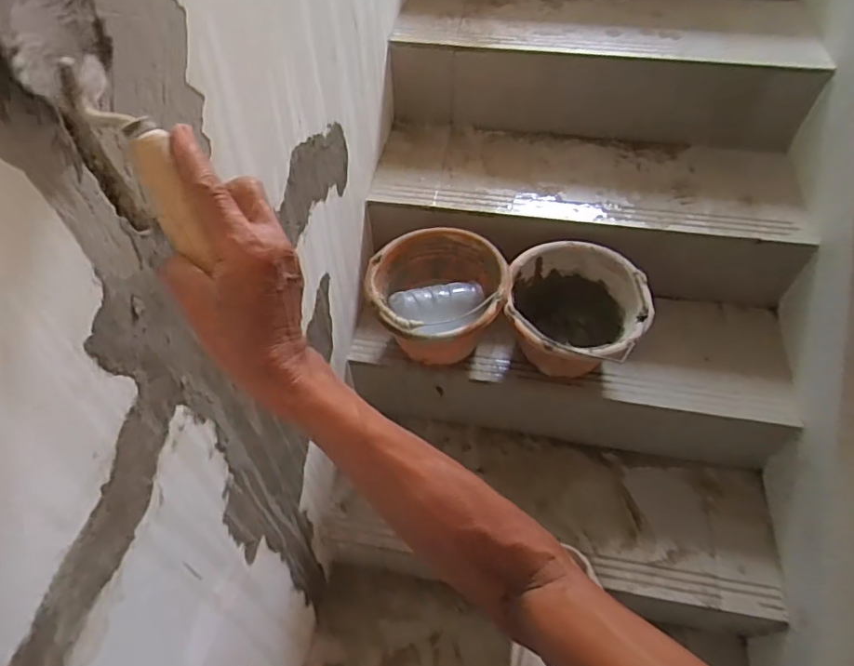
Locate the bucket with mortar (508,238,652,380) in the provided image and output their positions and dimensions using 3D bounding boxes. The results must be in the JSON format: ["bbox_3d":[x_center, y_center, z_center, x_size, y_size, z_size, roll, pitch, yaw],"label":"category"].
[{"bbox_3d":[0.268,-0.022,1.055,0.244,0.170,0.255,8,53,6],"label":"bucket with mortar"}]

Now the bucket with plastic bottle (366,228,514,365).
[{"bbox_3d":[0.023,-0.057,1.040,0.238,0.182,0.247,0,52,0],"label":"bucket with plastic bottle"}]

